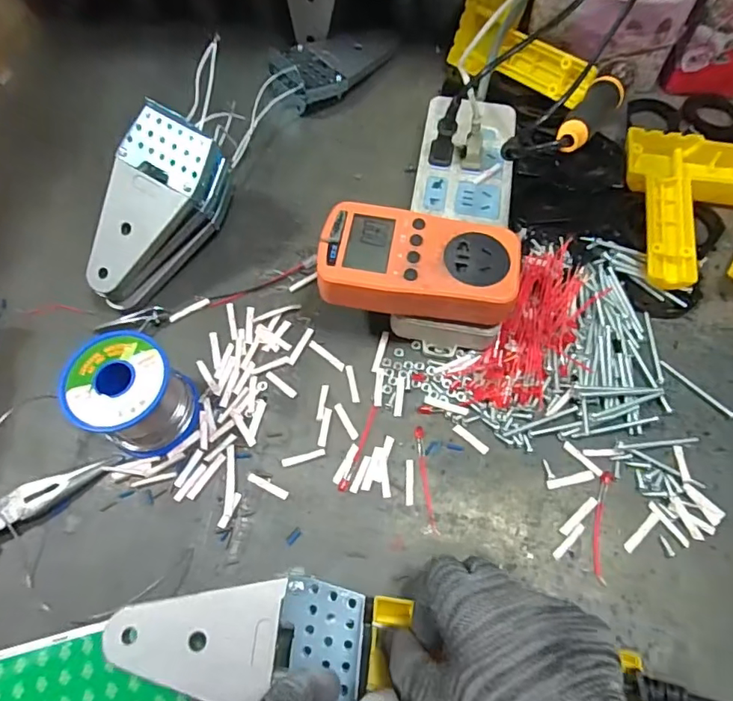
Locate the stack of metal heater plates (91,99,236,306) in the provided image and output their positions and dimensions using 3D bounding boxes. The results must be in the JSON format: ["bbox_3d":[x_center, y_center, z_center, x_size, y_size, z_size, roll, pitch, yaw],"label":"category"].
[{"bbox_3d":[-0.161,-0.100,0.390,0.064,0.090,0.128,27,69,15],"label":"stack of metal heater plates"}]

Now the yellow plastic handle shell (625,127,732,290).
[{"bbox_3d":[0.268,-0.108,0.409,0.114,0.028,0.144,4,65,5],"label":"yellow plastic handle shell"}]

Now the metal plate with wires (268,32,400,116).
[{"bbox_3d":[-0.030,-0.283,0.506,0.135,0.033,0.069,-42,70,-16],"label":"metal plate with wires"}]

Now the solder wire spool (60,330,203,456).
[{"bbox_3d":[-0.154,0.030,0.343,0.066,0.063,0.065,-1,65,2],"label":"solder wire spool"}]

